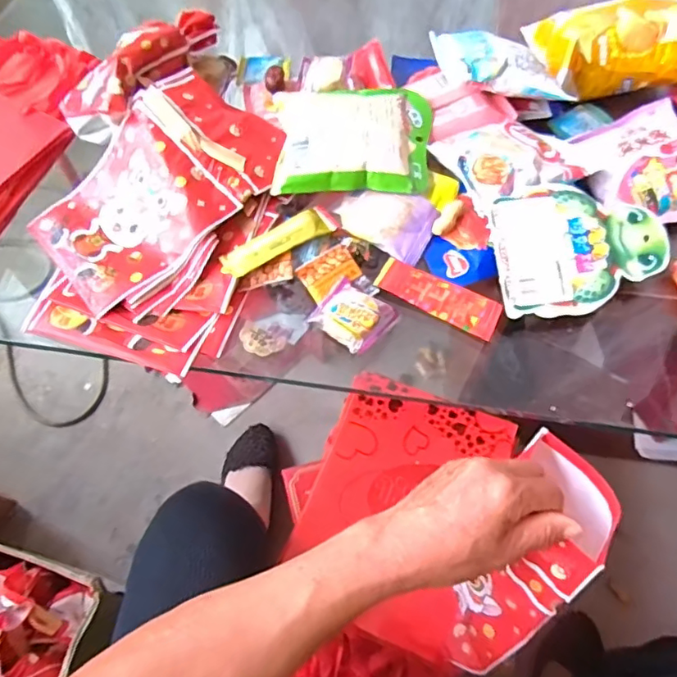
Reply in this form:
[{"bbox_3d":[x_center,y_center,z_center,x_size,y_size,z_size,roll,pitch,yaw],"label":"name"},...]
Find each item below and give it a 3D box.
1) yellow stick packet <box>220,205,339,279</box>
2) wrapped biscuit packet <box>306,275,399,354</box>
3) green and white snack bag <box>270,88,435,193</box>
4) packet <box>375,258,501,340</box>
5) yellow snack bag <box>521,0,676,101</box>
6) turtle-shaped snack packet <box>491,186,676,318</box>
[{"bbox_3d":[-0.053,-0.090,0.481,0.109,0.011,0.033,-31,65,-16],"label":"yellow stick packet"},{"bbox_3d":[0.012,-0.020,0.442,0.059,0.013,0.051,28,64,15],"label":"wrapped biscuit packet"},{"bbox_3d":[0.014,-0.197,0.520,0.148,0.046,0.125,0,60,0],"label":"green and white snack bag"},{"bbox_3d":[0.084,-0.036,0.460,0.108,0.011,0.033,28,64,15],"label":"packet"},{"bbox_3d":[0.305,-0.314,0.564,0.177,0.073,0.108,3,60,2],"label":"yellow snack bag"},{"bbox_3d":[0.207,-0.075,0.456,0.147,0.006,0.109,-2,81,-4],"label":"turtle-shaped snack packet"}]

